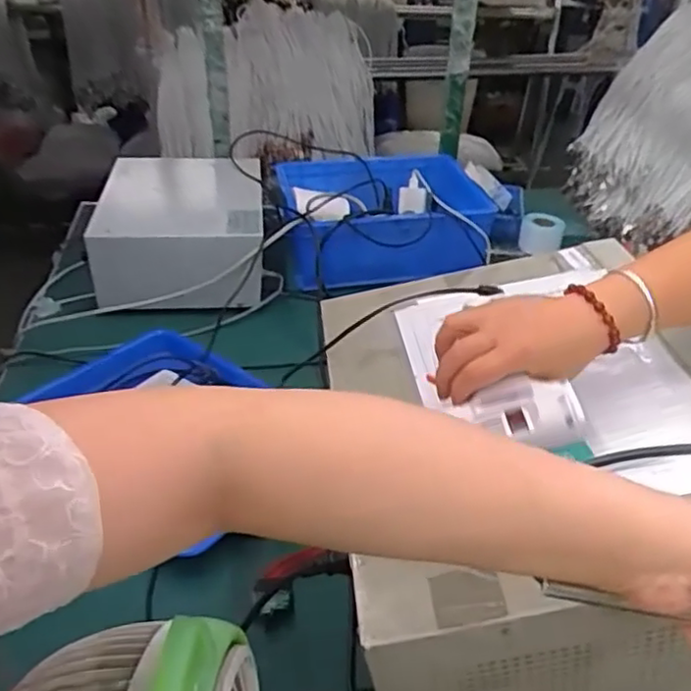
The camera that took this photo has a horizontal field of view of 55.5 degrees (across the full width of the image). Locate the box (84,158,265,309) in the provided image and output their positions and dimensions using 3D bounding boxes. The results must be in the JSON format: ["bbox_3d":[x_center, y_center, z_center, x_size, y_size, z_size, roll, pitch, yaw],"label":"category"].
[{"bbox_3d":[-0.265,-0.198,1.093,0.253,0.121,0.346,-3,35,-6],"label":"box"}]

